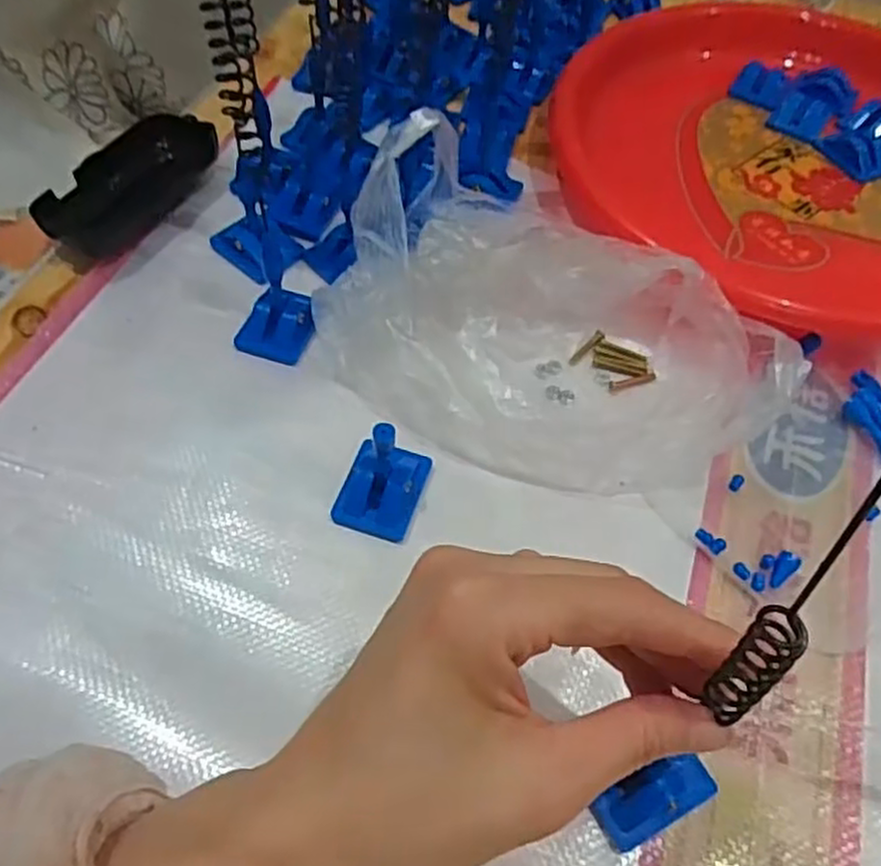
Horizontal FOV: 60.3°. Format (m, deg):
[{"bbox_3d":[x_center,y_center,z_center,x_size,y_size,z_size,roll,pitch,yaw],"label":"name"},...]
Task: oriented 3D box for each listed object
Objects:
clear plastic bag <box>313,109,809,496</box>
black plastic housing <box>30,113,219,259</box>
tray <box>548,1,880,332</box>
[{"bbox_3d":[0.055,-0.057,0.352,0.206,0.084,0.137,30,59,16],"label":"clear plastic bag"},{"bbox_3d":[-0.175,-0.144,0.433,0.047,0.020,0.112,26,59,13],"label":"black plastic housing"},{"bbox_3d":[0.225,-0.186,0.473,0.286,0.031,0.275,20,58,9],"label":"tray"}]

